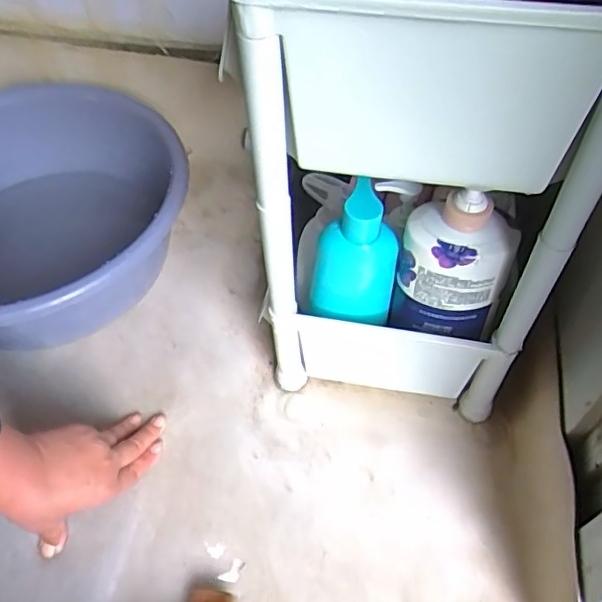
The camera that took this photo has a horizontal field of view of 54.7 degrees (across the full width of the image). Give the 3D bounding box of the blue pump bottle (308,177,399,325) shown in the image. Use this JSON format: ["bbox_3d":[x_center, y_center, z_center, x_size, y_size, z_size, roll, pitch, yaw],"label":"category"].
[{"bbox_3d":[0.047,-0.033,0.501,0.073,0.119,0.065,27,59,18],"label":"blue pump bottle"}]

